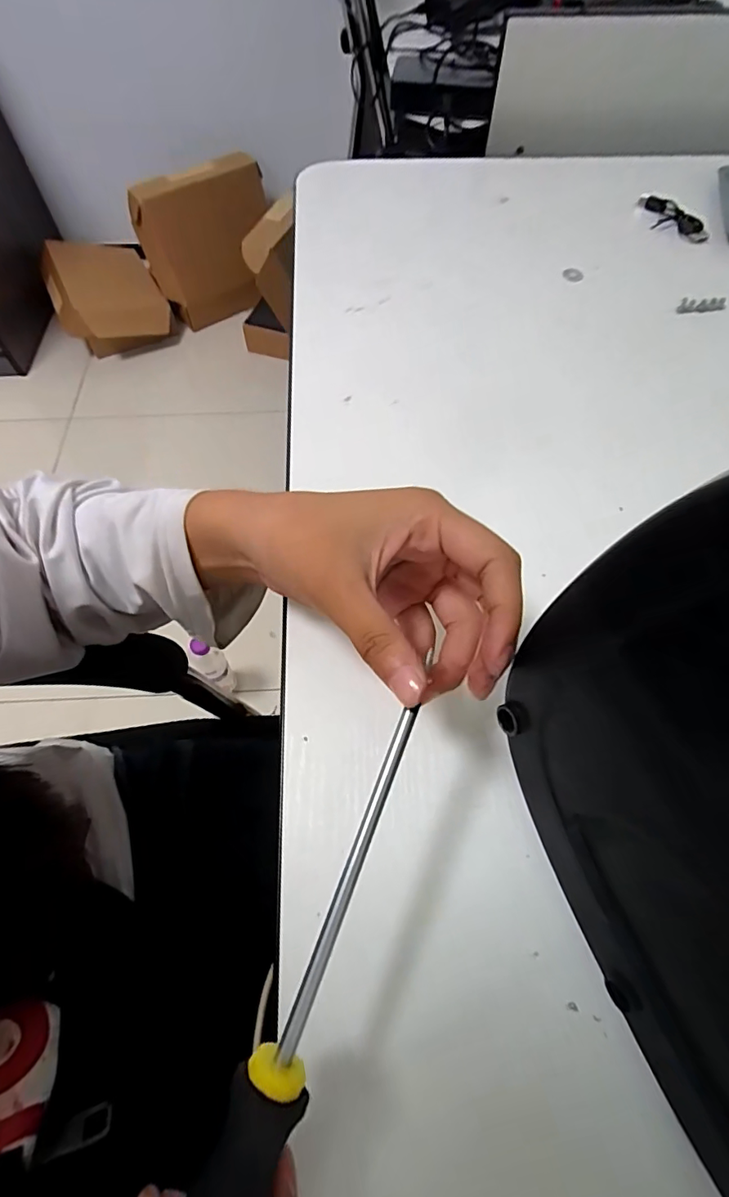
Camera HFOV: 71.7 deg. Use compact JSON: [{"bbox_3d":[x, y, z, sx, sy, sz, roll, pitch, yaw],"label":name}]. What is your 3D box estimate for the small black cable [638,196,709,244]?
[{"bbox_3d":[0.268,-0.335,0.446,0.020,0.016,0.075,-29,66,-14],"label":"small black cable"}]

